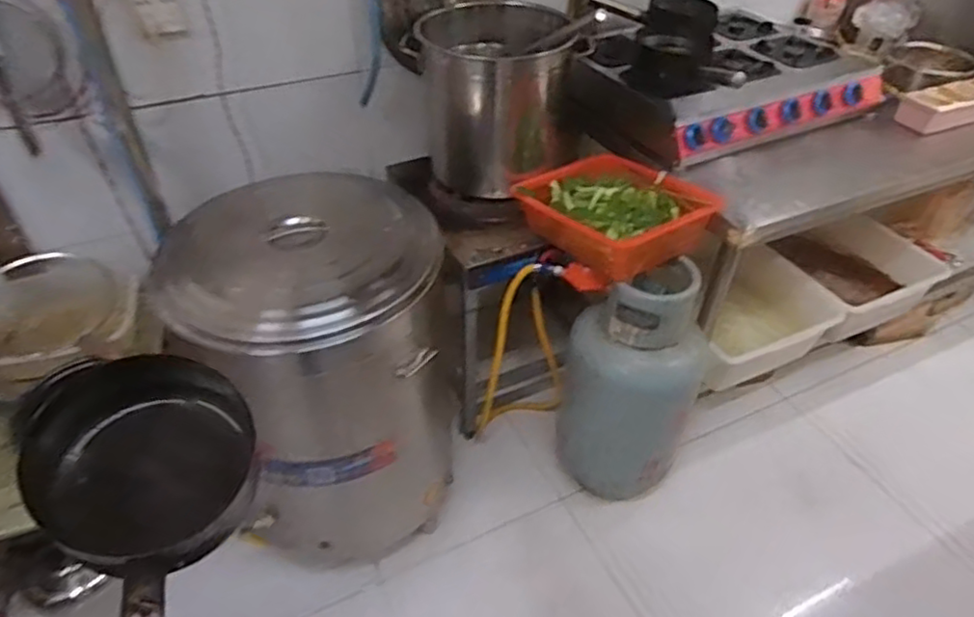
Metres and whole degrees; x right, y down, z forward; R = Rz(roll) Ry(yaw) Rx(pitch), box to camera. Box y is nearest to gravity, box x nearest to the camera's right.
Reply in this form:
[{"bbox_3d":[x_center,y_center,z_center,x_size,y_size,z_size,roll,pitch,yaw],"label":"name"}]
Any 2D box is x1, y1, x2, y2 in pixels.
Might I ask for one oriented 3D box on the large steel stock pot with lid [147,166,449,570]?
[{"bbox_3d":[-0.350,0.136,1.443,0.477,0.709,0.501,-11,43,-13],"label":"large steel stock pot with lid"}]

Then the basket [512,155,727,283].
[{"bbox_3d":[0.284,-0.222,1.491,0.310,0.126,0.390,-28,49,-29],"label":"basket"}]

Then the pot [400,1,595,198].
[{"bbox_3d":[0.040,-0.511,1.597,0.359,0.371,0.319,12,43,13],"label":"pot"}]

